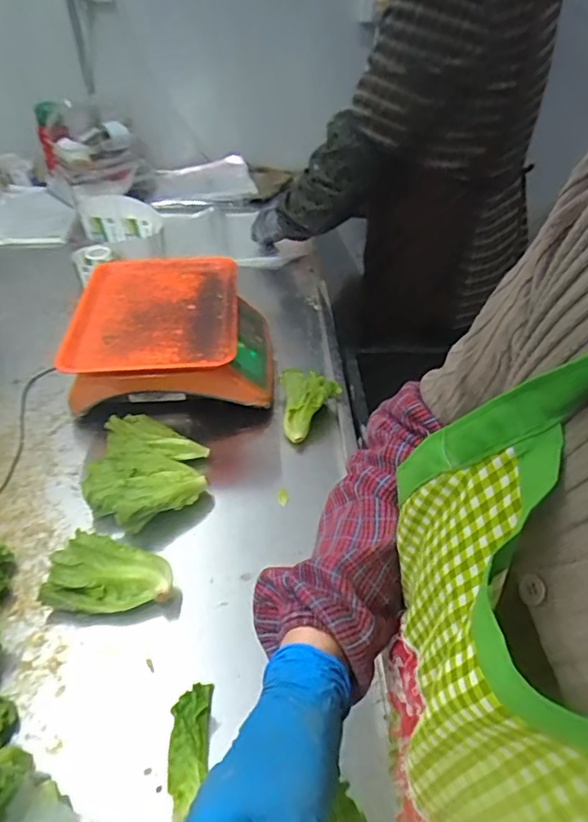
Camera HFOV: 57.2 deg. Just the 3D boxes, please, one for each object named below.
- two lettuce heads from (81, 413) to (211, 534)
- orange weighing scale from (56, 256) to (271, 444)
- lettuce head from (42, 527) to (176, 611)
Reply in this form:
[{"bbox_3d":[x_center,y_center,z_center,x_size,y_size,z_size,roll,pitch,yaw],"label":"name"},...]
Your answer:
[{"bbox_3d":[-0.198,0.076,0.699,0.168,0.050,0.154,1,43,-1],"label":"two lettuce heads"},{"bbox_3d":[-0.185,-0.116,0.862,0.292,0.121,0.307,-2,43,-4],"label":"orange weighing scale"},{"bbox_3d":[-0.197,0.179,0.586,0.135,0.054,0.075,2,43,0],"label":"lettuce head"}]

